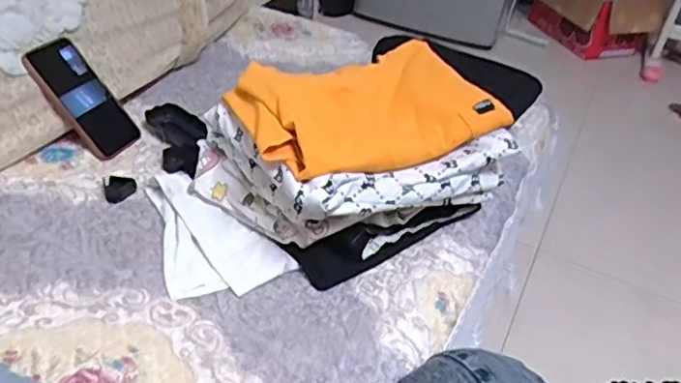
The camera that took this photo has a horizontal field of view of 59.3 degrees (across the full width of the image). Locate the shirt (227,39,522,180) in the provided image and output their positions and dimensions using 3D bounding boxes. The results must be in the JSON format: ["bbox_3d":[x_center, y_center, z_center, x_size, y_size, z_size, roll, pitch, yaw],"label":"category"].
[{"bbox_3d":[0.027,-0.099,0.670,0.275,0.045,0.190,-11,41,-22],"label":"shirt"}]

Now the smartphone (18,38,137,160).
[{"bbox_3d":[-0.330,-0.119,0.772,0.017,0.156,0.076,-24,18,38],"label":"smartphone"}]

